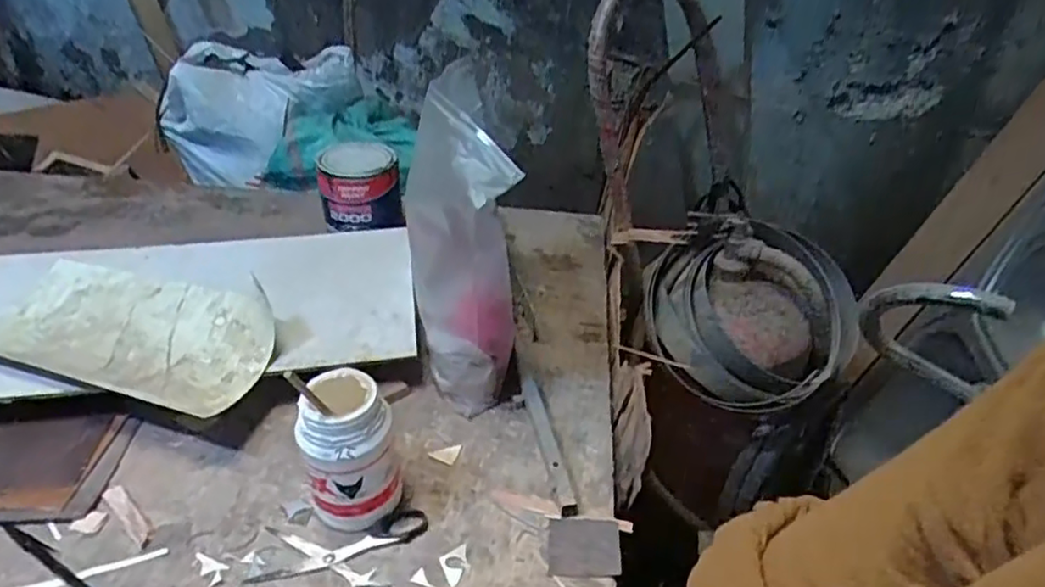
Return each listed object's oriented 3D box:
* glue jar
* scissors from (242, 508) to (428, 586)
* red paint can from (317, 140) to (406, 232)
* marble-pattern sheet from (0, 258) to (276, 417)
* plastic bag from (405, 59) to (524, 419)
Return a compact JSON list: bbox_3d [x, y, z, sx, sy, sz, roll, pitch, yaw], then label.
[{"bbox_3d":[-0.148,0.135,0.575,0.073,0.139,0.067,2,37,-1],"label":"glue jar"},{"bbox_3d":[-0.157,0.223,0.569,0.135,0.008,0.104,5,37,4],"label":"scissors"},{"bbox_3d":[-0.225,-0.147,0.925,0.105,0.107,0.114,-9,38,-12],"label":"red paint can"},{"bbox_3d":[-0.422,0.034,0.710,0.321,0.032,0.158,11,39,14],"label":"marble-pattern sheet"},{"bbox_3d":[-0.062,-0.032,0.670,0.086,0.297,0.128,-8,38,-14],"label":"plastic bag"}]

